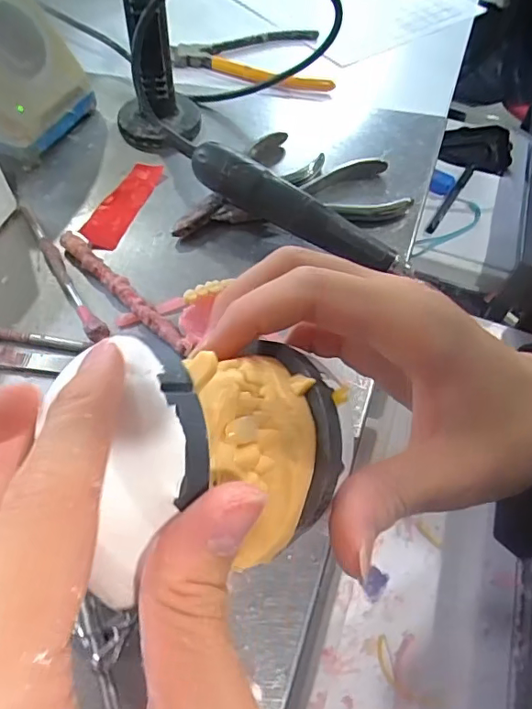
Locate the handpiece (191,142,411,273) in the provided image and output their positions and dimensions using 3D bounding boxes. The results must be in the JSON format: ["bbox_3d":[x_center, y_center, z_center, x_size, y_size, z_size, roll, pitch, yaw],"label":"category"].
[{"bbox_3d":[0.019,-0.085,0.308,0.141,0.024,0.018,30,55,5],"label":"handpiece"}]

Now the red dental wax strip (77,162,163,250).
[{"bbox_3d":[-0.093,-0.101,0.335,0.022,0.005,0.083,14,56,6],"label":"red dental wax strip"}]

